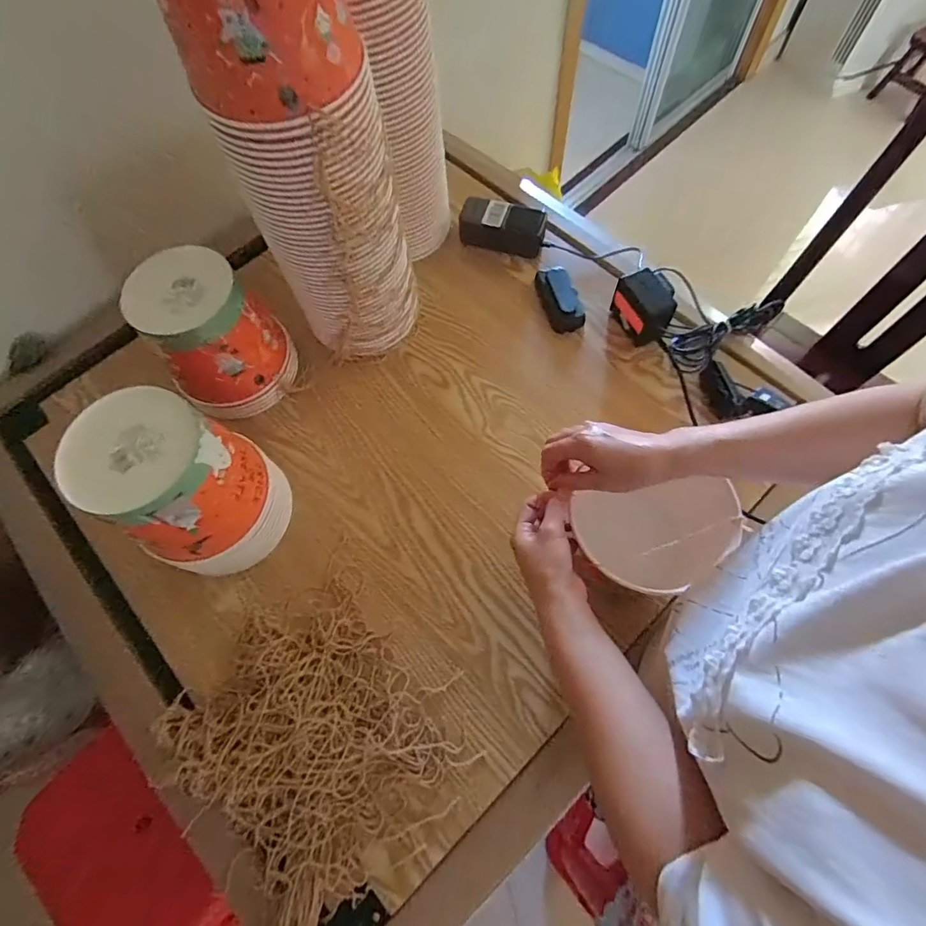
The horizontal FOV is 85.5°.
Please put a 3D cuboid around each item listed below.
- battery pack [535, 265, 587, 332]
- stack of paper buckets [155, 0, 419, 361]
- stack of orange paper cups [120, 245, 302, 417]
[{"bbox_3d":[0.143,-0.247,0.748,0.053,0.028,0.110,-11,67,-2],"label":"battery pack"},{"bbox_3d":[-0.158,-0.313,0.531,0.155,0.445,0.152,-25,68,-8],"label":"stack of paper buckets"},{"bbox_3d":[-0.317,-0.159,0.647,0.147,0.161,0.144,31,72,15],"label":"stack of orange paper cups"}]

